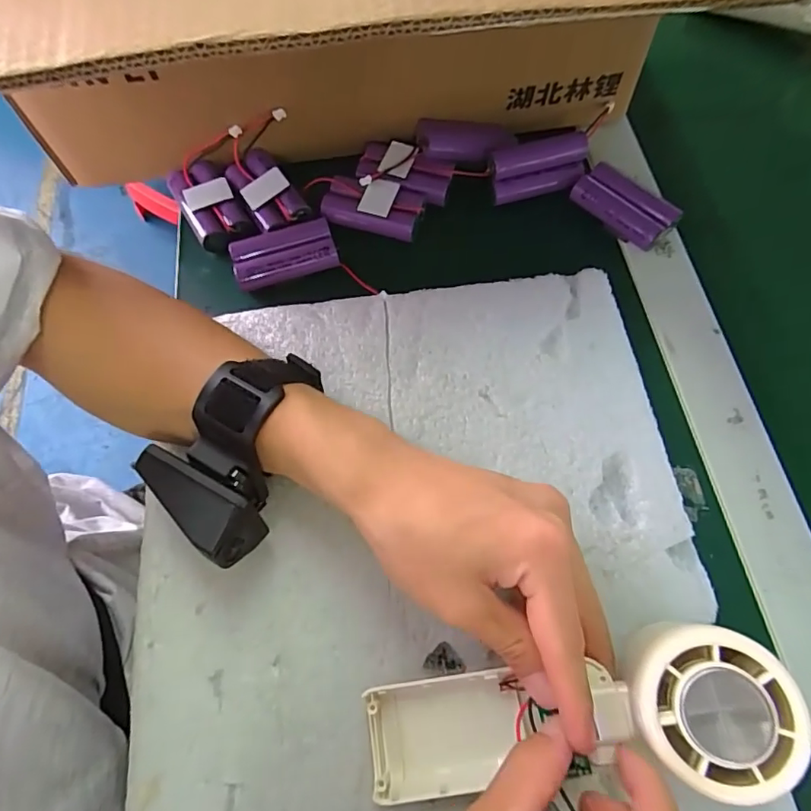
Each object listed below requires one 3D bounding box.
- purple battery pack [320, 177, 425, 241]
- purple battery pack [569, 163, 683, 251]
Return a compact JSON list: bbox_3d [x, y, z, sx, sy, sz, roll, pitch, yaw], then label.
[{"bbox_3d":[-0.022,-0.136,0.352,0.066,0.016,0.033,15,68,8],"label":"purple battery pack"},{"bbox_3d":[0.147,-0.134,0.347,0.066,0.018,0.031,42,73,17],"label":"purple battery pack"}]

